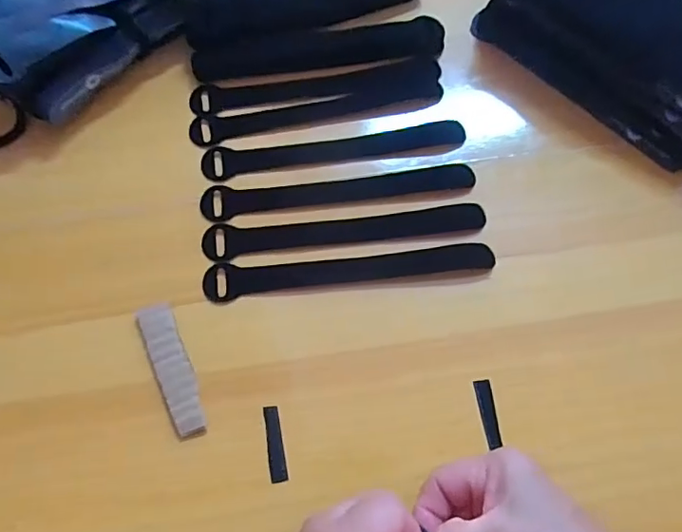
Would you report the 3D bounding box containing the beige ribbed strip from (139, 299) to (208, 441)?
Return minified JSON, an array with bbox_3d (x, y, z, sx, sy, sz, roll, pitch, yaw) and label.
[{"bbox_3d":[-0.107,0.064,0.342,0.022,0.008,0.091,-24,70,-10],"label":"beige ribbed strip"}]

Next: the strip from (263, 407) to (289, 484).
[{"bbox_3d":[-0.040,0.108,0.326,0.010,0.004,0.044,-10,69,-5],"label":"strip"}]

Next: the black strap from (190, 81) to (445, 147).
[{"bbox_3d":[-0.017,-0.120,0.418,0.195,0.010,0.025,-12,69,-6],"label":"black strap"}]

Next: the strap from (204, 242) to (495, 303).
[{"bbox_3d":[0.007,0.003,0.374,0.196,0.011,0.024,-7,68,-4],"label":"strap"}]

